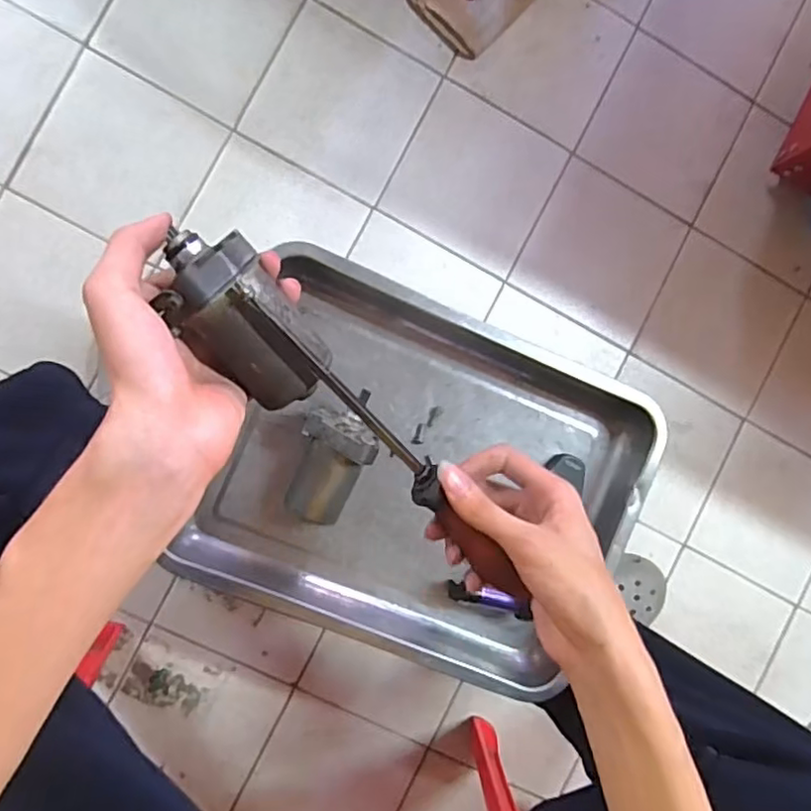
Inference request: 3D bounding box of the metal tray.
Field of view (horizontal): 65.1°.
[{"bbox_3d":[0.019,0.067,0.555,0.366,0.071,0.302,21,88,-7],"label":"metal tray"}]

